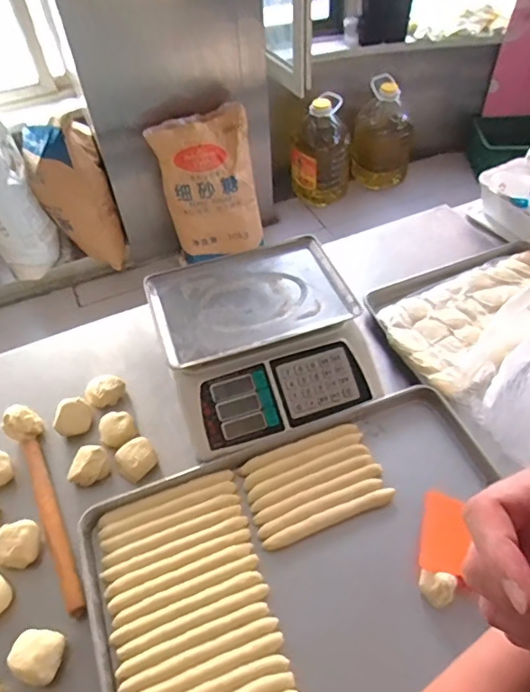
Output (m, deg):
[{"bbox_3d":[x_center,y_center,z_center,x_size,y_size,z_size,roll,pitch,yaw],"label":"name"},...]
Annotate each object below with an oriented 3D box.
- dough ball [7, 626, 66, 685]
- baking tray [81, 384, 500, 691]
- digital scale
[{"bbox_3d":[-0.285,0.386,0.655,0.067,0.041,0.060,19,53,19],"label":"dough ball"},{"bbox_3d":[0.074,0.312,0.731,0.596,0.056,0.410,-17,50,-11],"label":"baking tray"},{"bbox_3d":[-0.008,-0.019,0.932,0.342,0.124,0.365,-18,50,-12],"label":"digital scale"}]

